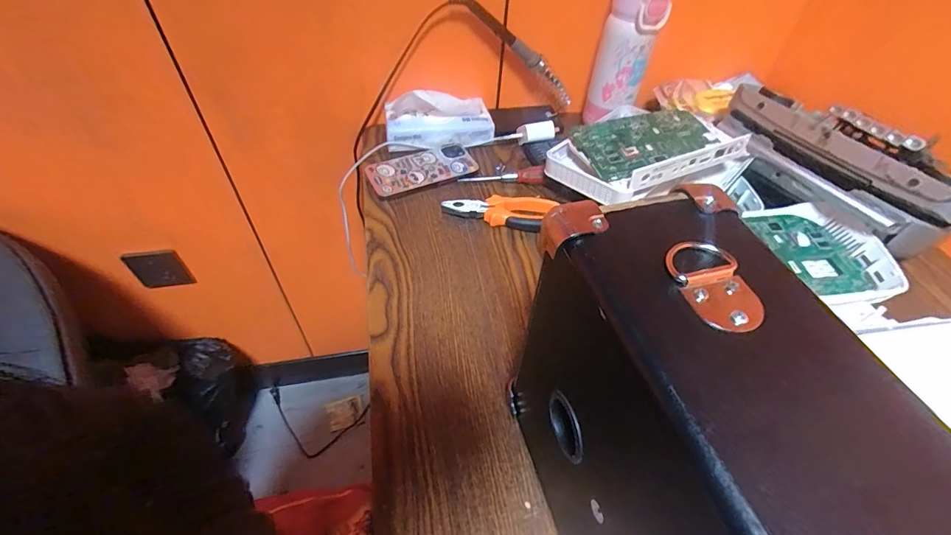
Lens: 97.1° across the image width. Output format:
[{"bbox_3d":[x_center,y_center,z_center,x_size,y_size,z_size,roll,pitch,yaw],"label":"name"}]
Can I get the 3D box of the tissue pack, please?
[{"bbox_3d":[-0.049,-0.208,0.596,0.148,0.081,0.034,-9,50,-12],"label":"tissue pack"}]

